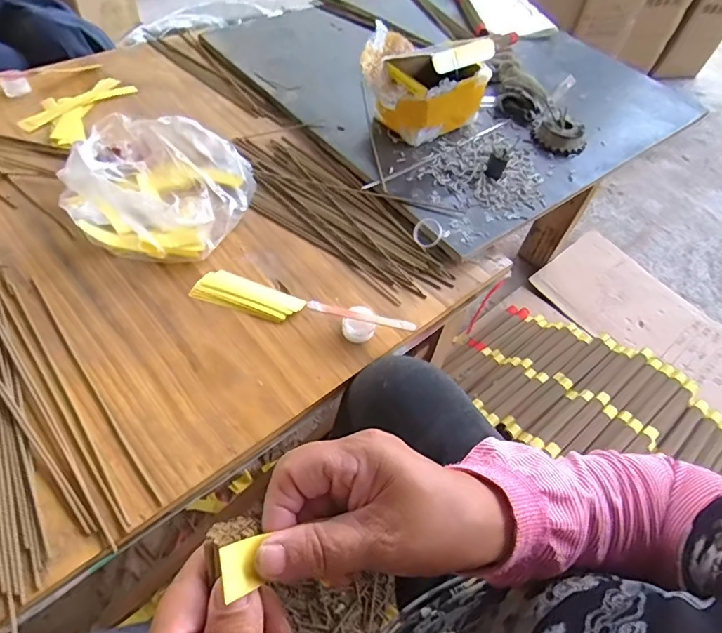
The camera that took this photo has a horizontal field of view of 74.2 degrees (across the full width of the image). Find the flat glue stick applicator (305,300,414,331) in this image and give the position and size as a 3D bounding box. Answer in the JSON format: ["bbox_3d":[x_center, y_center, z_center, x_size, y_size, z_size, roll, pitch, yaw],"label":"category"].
[{"bbox_3d":[0.001,0.000,0.532,0.121,0.007,0.012,14,53,3],"label":"flat glue stick applicator"}]

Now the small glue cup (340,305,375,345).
[{"bbox_3d":[-0.001,0.007,0.545,0.036,0.025,0.041,19,54,7],"label":"small glue cup"}]

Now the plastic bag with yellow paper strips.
[{"bbox_3d":[-0.259,-0.181,0.608,0.213,0.087,0.214,13,53,2],"label":"plastic bag with yellow paper strips"}]

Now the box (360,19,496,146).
[{"bbox_3d":[0.092,-0.373,0.752,0.157,0.119,0.165,-34,65,-27],"label":"box"}]

